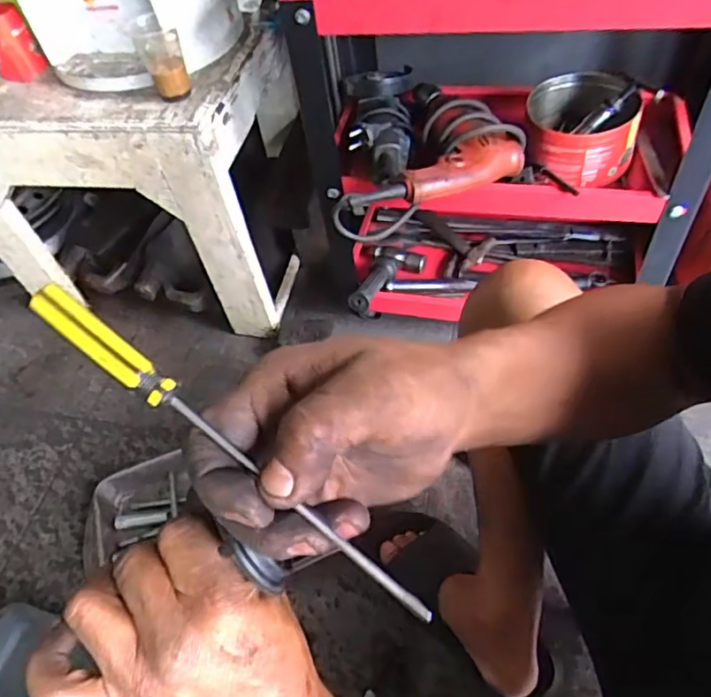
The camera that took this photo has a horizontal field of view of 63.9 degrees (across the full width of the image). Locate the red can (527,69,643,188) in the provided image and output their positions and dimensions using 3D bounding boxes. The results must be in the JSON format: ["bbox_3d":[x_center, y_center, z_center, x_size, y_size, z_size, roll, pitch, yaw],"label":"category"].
[{"bbox_3d":[0.302,-0.297,0.768,0.125,0.099,0.136,-1,52,7],"label":"red can"}]

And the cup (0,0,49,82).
[{"bbox_3d":[-0.506,-0.447,0.832,0.063,0.089,0.075,-35,56,-18],"label":"cup"}]

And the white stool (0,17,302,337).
[{"bbox_3d":[-0.371,-0.307,1.003,0.491,0.394,0.355,4,53,11],"label":"white stool"}]

